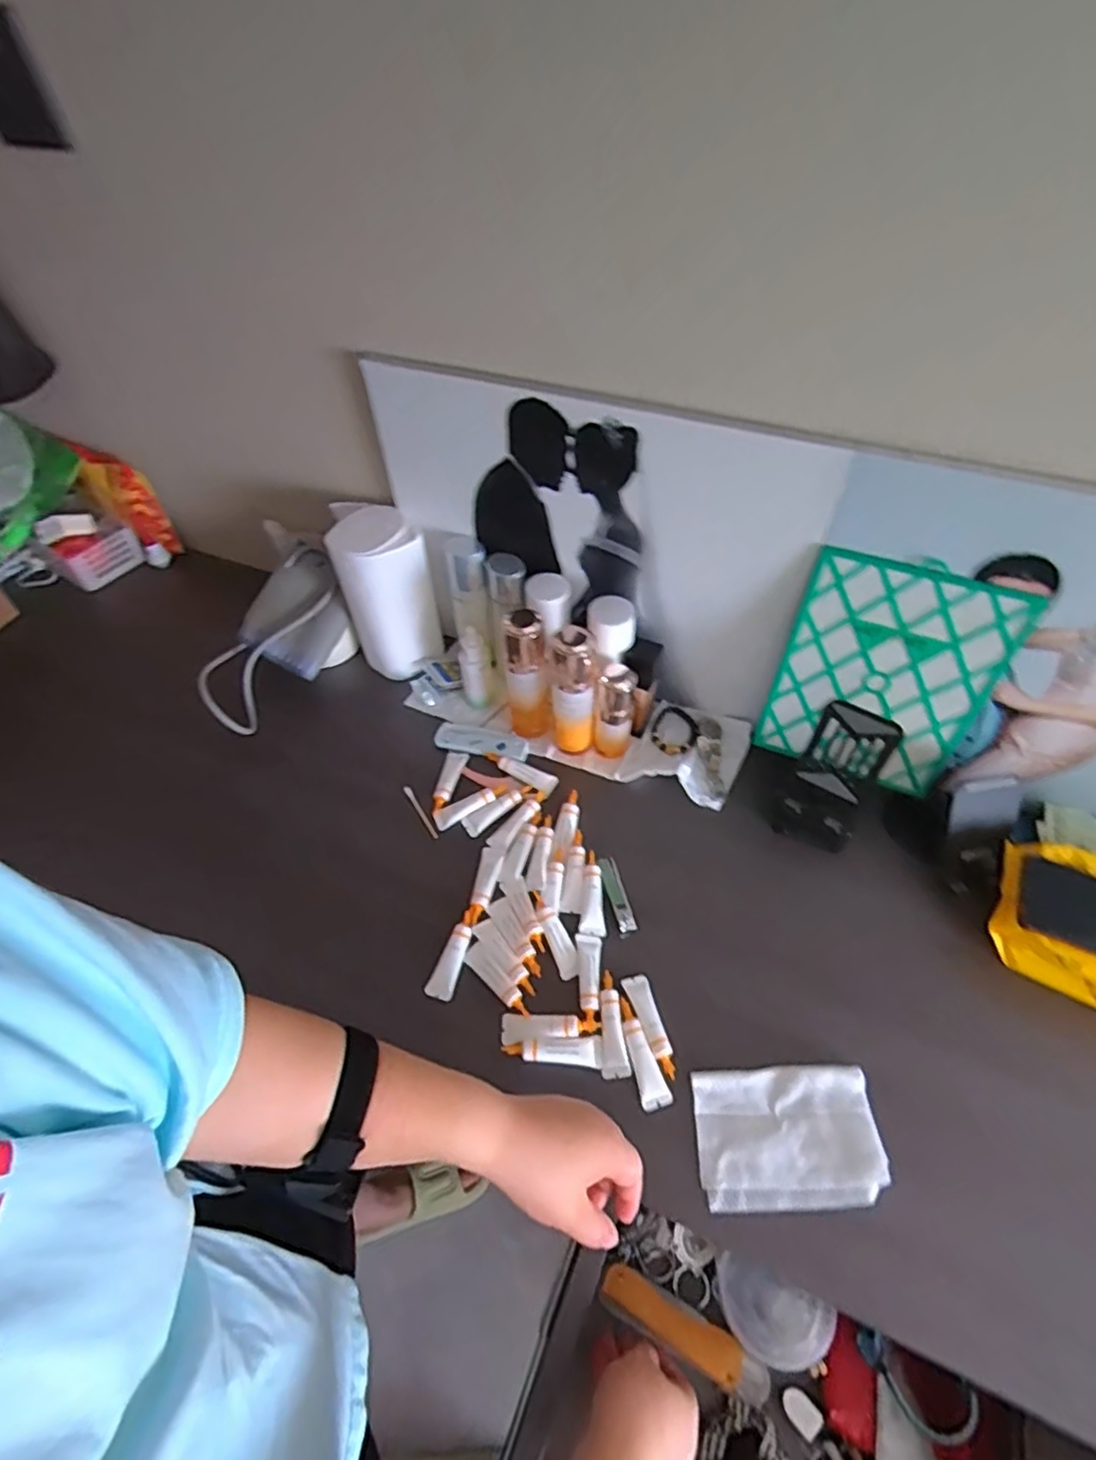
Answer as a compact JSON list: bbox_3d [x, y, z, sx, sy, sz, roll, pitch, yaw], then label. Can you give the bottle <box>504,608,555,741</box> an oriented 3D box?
[{"bbox_3d":[-0.023,-0.056,0.697,0.046,0.159,0.044,-4,51,-1],"label":"bottle"}]

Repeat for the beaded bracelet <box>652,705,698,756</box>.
[{"bbox_3d":[0.146,0.000,0.751,0.051,0.020,0.070,11,53,11],"label":"beaded bracelet"}]

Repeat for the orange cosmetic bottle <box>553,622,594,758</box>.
[{"bbox_3d":[0.026,-0.039,0.681,0.044,0.160,0.048,1,51,3],"label":"orange cosmetic bottle"}]

